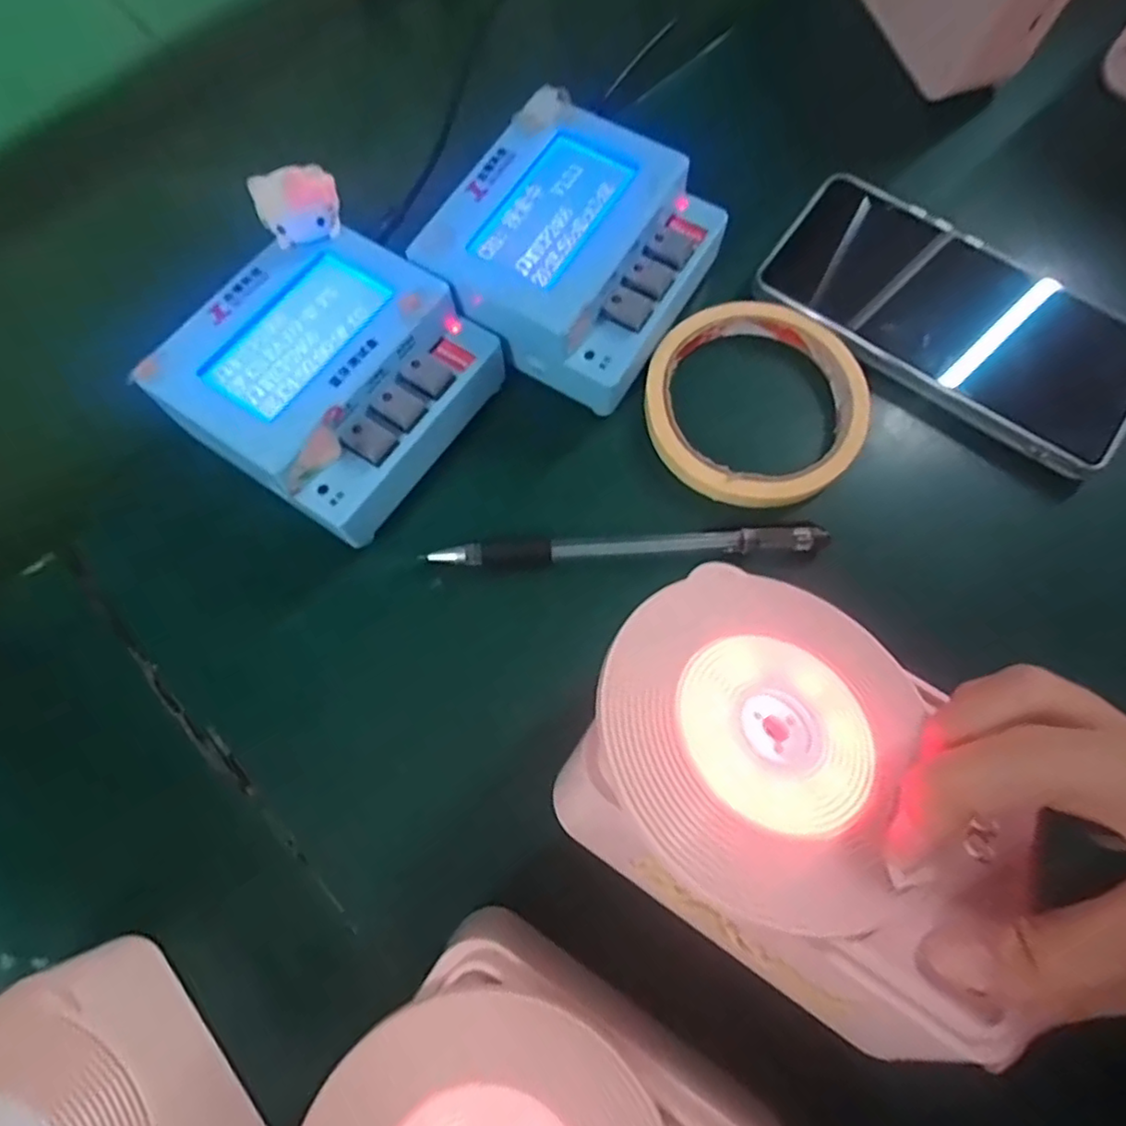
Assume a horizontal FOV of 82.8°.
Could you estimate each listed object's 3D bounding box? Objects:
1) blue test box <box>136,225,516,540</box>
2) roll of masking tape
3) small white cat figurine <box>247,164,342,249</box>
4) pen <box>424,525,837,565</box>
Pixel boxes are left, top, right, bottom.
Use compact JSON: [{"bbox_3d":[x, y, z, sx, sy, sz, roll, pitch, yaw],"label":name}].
[{"bbox_3d":[-0.091,-0.074,0.260,0.099,0.051,0.101,33,77,11],"label":"blue test box"},{"bbox_3d":[0.083,-0.070,0.276,0.092,0.013,0.092,0,73,1],"label":"roll of masking tape"},{"bbox_3d":[-0.101,-0.136,0.248,0.030,0.025,0.016,-21,74,-5],"label":"small white cat figurine"},{"bbox_3d":[0.025,-0.007,0.259,0.155,0.009,0.010,-2,73,1],"label":"pen"}]

